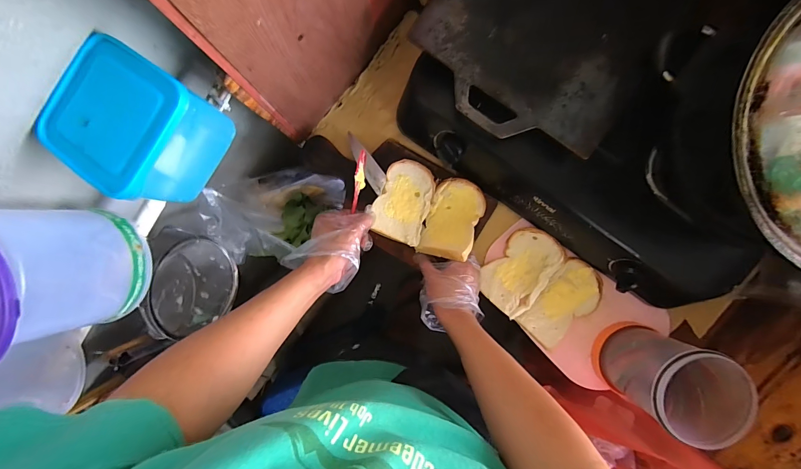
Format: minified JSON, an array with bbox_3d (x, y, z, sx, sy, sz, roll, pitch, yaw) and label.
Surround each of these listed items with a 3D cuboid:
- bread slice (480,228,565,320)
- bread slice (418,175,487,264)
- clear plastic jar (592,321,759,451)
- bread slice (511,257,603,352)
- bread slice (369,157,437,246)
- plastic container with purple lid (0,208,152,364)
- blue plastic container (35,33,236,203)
[{"bbox_3d":[0.212,0.063,0.609,0.097,0.009,0.149,41,93,2],"label":"bread slice"},{"bbox_3d":[0.088,-0.028,0.579,0.085,0.029,0.138,16,72,16],"label":"bread slice"},{"bbox_3d":[0.403,0.217,0.534,0.131,0.156,0.121,0,91,4],"label":"clear plastic jar"},{"bbox_3d":[0.283,0.119,0.613,0.100,0.026,0.155,39,93,2],"label":"bread slice"},{"bbox_3d":[0.009,-0.057,0.578,0.087,0.010,0.138,20,75,-13],"label":"bread slice"},{"bbox_3d":[-0.395,0.053,0.370,0.156,0.137,0.136,-12,90,4],"label":"plastic container with purple lid"},{"bbox_3d":[-0.276,-0.116,0.373,0.130,0.097,0.122,34,93,3],"label":"blue plastic container"}]

